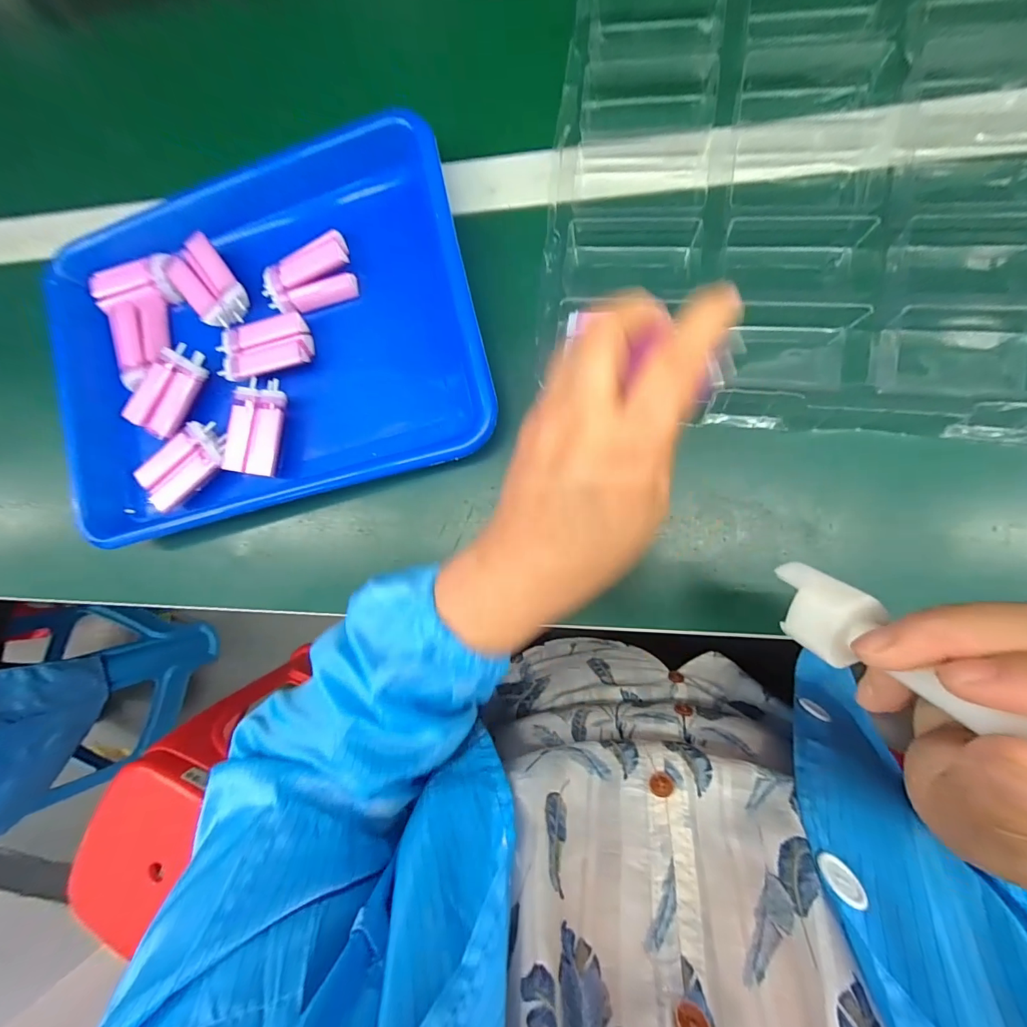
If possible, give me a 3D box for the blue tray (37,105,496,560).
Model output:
[{"bbox_3d":[-0.174,-0.134,0.328,0.297,0.034,0.255,-14,85,8],"label":"blue tray"}]

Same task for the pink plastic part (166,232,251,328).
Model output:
[{"bbox_3d":[-0.233,-0.175,0.334,0.042,0.015,0.068,-43,82,5],"label":"pink plastic part"}]

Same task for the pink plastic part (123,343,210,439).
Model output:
[{"bbox_3d":[-0.262,-0.094,0.331,0.045,0.013,0.068,29,92,9],"label":"pink plastic part"}]

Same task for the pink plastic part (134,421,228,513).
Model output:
[{"bbox_3d":[-0.244,-0.035,0.324,0.067,0.013,0.042,-41,82,5],"label":"pink plastic part"}]

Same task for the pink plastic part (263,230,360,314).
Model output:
[{"bbox_3d":[-0.151,-0.173,0.323,0.070,0.018,0.041,-24,84,7],"label":"pink plastic part"}]

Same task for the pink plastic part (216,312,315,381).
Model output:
[{"bbox_3d":[-0.186,-0.124,0.327,0.067,0.019,0.043,-12,85,9],"label":"pink plastic part"}]

